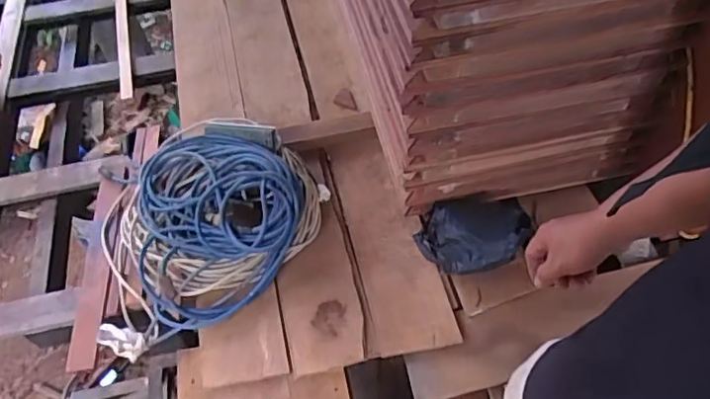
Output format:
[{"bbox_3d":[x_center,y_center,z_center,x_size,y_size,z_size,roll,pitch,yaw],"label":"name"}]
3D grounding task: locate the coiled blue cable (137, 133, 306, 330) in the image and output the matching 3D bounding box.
[{"bbox_3d":[-0.324,0.043,1.366,0.388,0.168,0.442,-10,53,-4],"label":"coiled blue cable"}]

